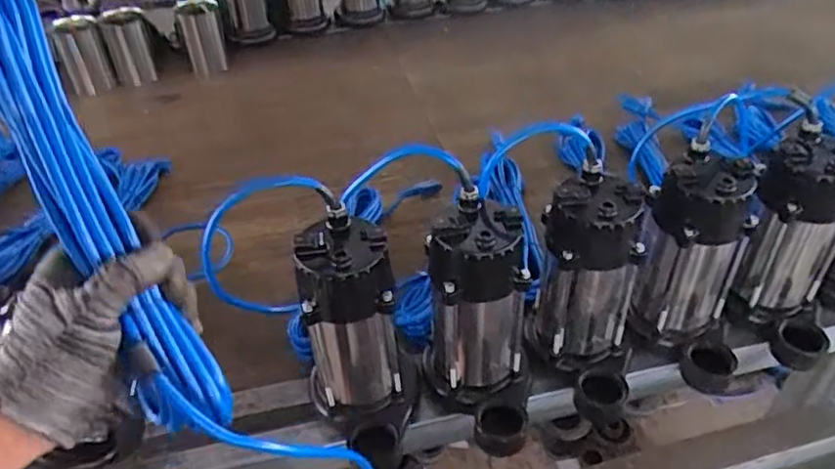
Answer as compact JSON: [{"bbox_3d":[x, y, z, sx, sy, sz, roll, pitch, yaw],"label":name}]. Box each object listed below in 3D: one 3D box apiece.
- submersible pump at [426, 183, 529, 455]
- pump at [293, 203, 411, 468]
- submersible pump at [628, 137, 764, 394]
[{"bbox_3d":[0.062,0.098,0.652,0.112,0.231,0.143,1,41,3],"label":"submersible pump"},{"bbox_3d":[-0.063,0.118,0.638,0.095,0.243,0.124,-9,41,-8],"label":"pump"},{"bbox_3d":[0.305,0.040,0.689,0.124,0.213,0.127,14,43,18],"label":"submersible pump"}]

